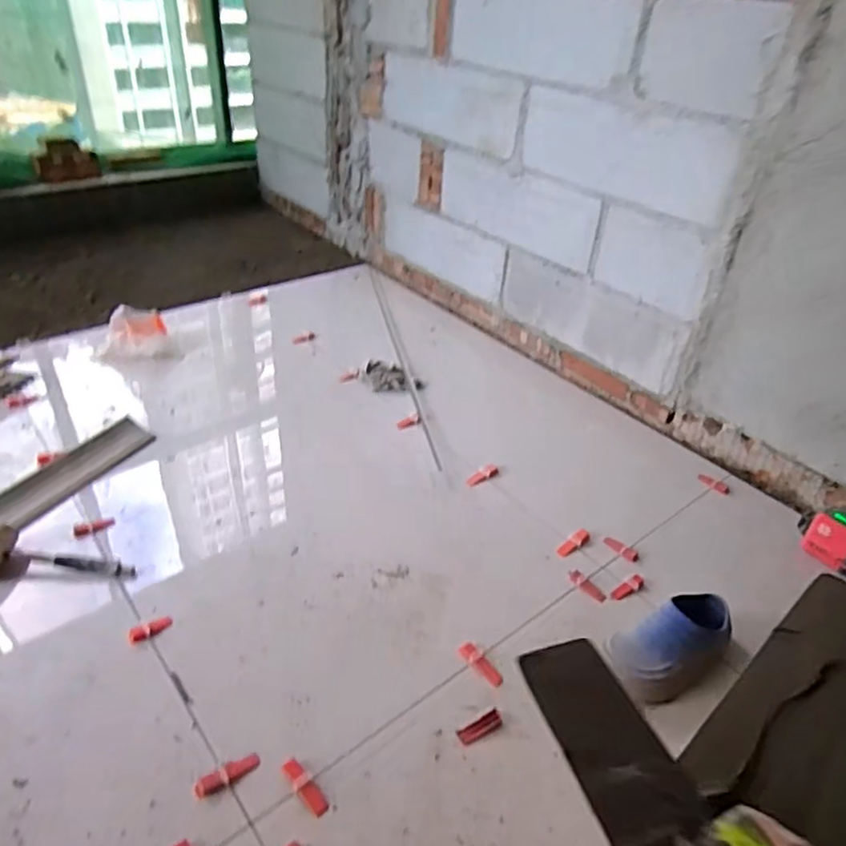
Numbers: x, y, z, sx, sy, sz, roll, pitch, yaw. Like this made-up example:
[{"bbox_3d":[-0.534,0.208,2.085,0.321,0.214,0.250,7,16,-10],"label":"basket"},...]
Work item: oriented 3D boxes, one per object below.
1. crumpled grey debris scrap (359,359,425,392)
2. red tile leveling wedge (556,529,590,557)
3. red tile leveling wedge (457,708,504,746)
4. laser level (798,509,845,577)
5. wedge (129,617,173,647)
[{"bbox_3d":[-0.077,-0.123,1.725,0.169,0.047,0.110,-11,39,-20],"label":"crumpled grey debris scrap"},{"bbox_3d":[0.303,0.238,1.284,0.078,0.021,0.027,-20,44,-29],"label":"red tile leveling wedge"},{"bbox_3d":[0.087,0.458,0.965,0.069,0.013,0.026,-17,42,-26],"label":"red tile leveling wedge"},{"bbox_3d":[0.827,0.235,1.261,0.160,0.107,0.070,28,42,29],"label":"laser level"},{"bbox_3d":[-0.458,0.347,1.077,0.072,0.016,0.026,-25,46,-33],"label":"wedge"}]

